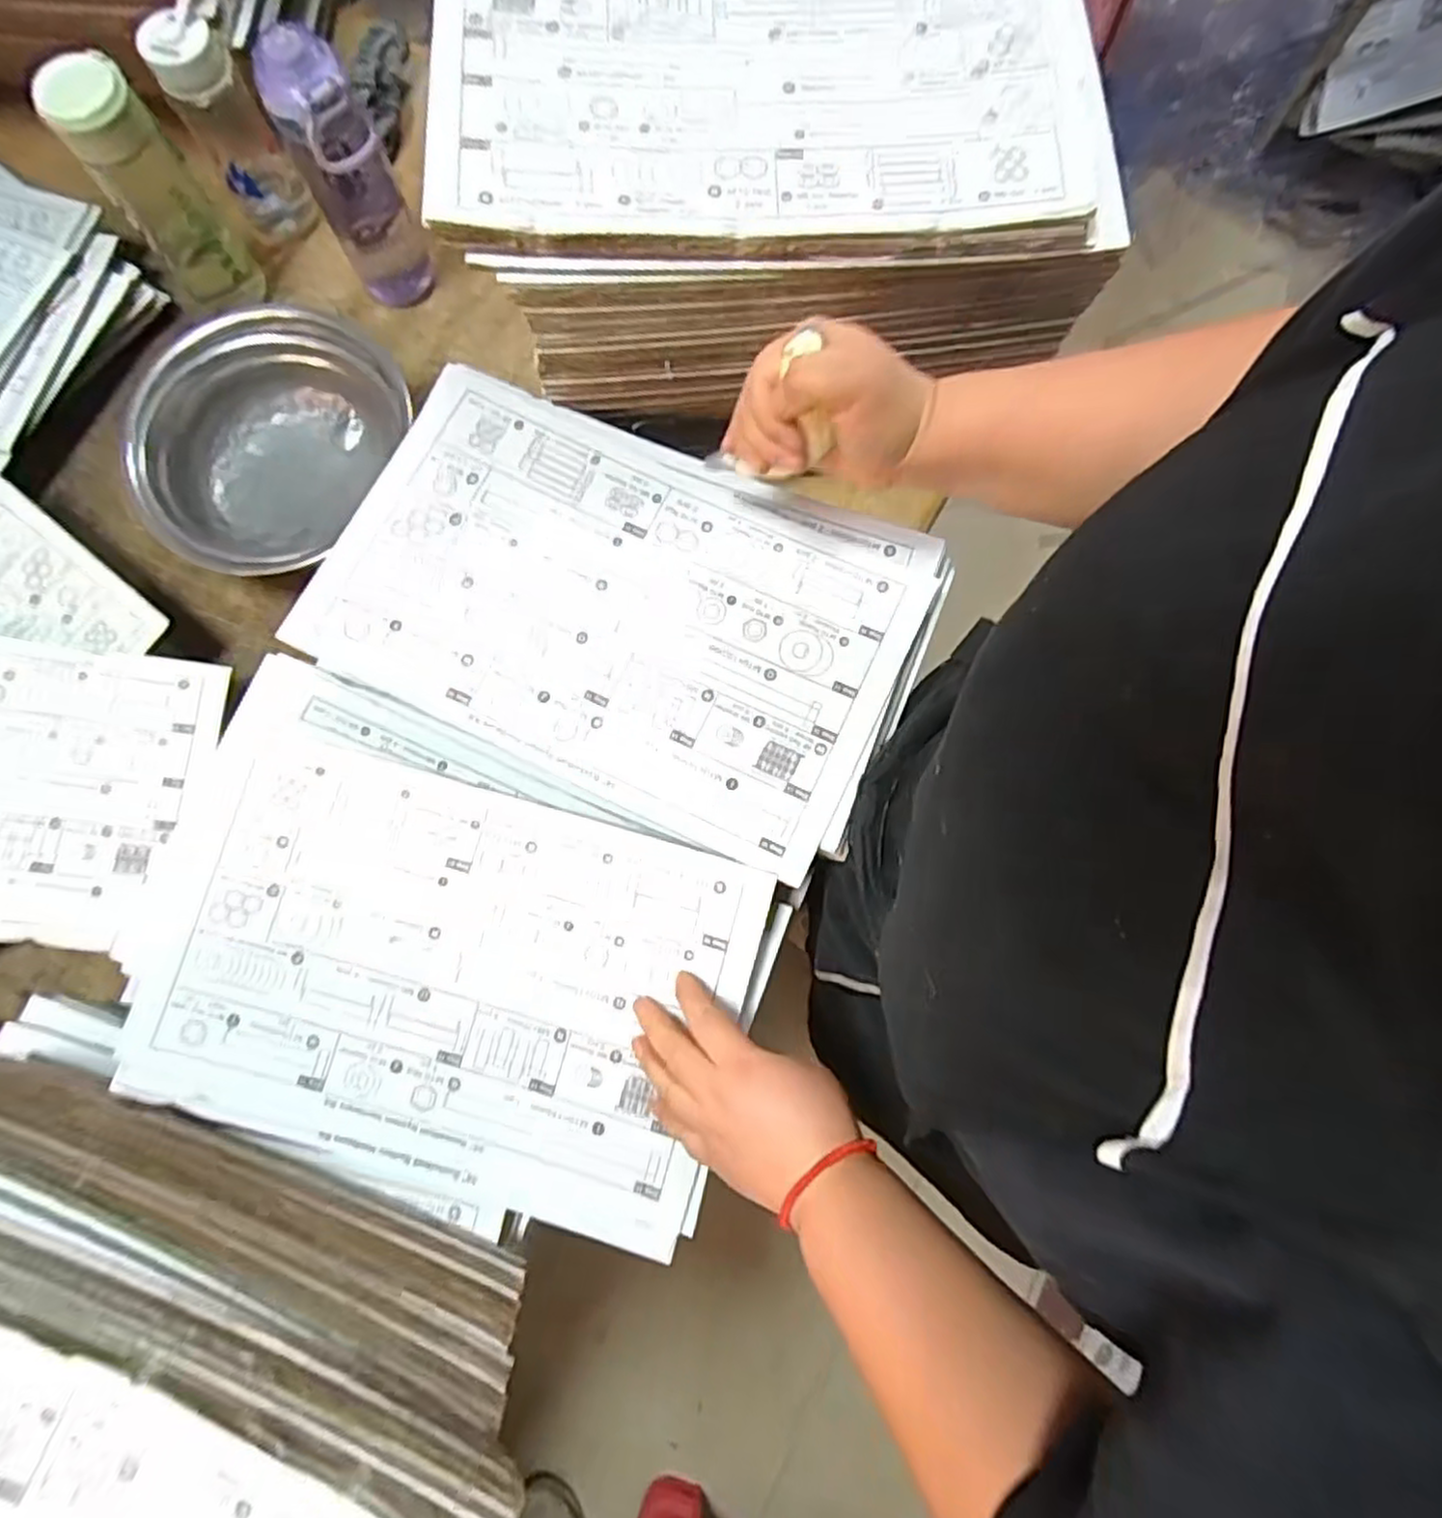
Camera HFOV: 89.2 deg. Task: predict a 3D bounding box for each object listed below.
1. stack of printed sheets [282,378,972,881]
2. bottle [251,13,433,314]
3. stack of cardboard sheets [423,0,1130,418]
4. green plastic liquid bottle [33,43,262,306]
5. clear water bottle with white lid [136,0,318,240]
[{"bbox_3d":[-0.070,-0.113,0.520,0.408,0.015,0.260,23,79,4],"label":"stack of printed sheets"},{"bbox_3d":[-0.330,-0.515,0.659,0.071,0.215,0.066,0,79,-1],"label":"bottle"},{"bbox_3d":[0.036,-0.409,0.545,0.424,0.203,0.245,-5,79,-2],"label":"stack of cardboard sheets"},{"bbox_3d":[-0.495,-0.491,0.658,0.078,0.208,0.070,-42,82,-9],"label":"green plastic liquid bottle"},{"bbox_3d":[-0.462,-0.602,0.701,0.079,0.181,0.079,-27,80,-6],"label":"clear water bottle with white lid"}]

